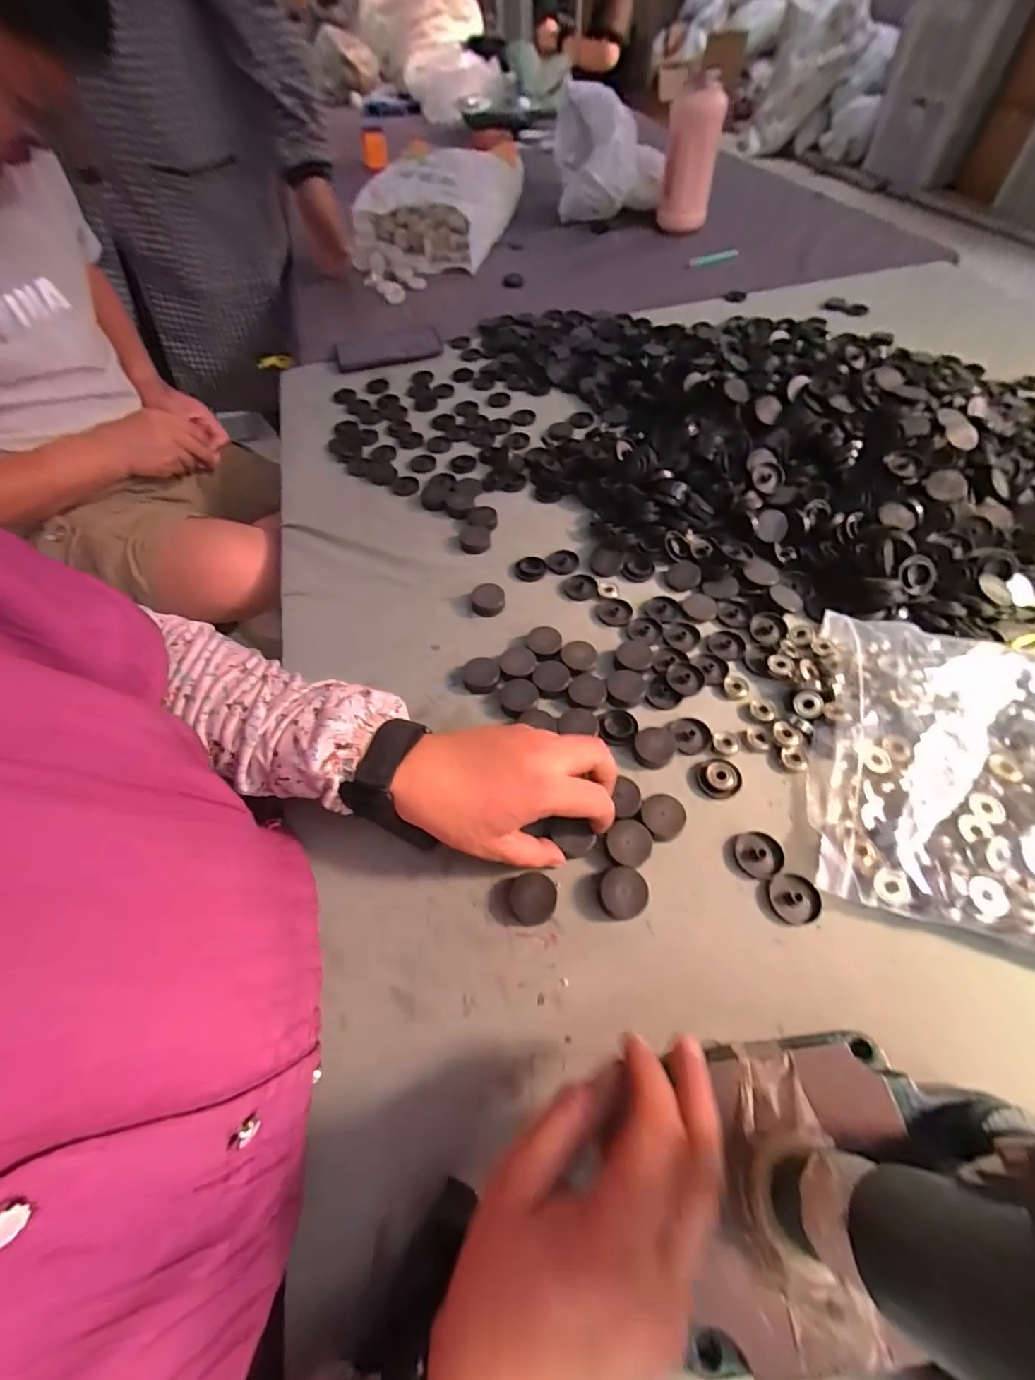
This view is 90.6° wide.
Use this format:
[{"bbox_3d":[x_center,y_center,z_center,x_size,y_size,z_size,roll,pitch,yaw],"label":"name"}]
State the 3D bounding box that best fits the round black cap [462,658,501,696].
[{"bbox_3d":[-0.033,-0.013,0.463,0.033,0.007,0.036,-1,56,2],"label":"round black cap"}]

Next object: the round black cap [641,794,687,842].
[{"bbox_3d":[0.108,0.095,0.381,0.032,0.012,0.032,-1,56,2],"label":"round black cap"}]

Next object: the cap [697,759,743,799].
[{"bbox_3d":[0.158,0.068,0.398,0.031,0.010,0.032,-1,56,2],"label":"cap"}]

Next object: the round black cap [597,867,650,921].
[{"bbox_3d":[0.072,0.140,0.351,0.032,0.016,0.032,-1,56,2],"label":"round black cap"}]

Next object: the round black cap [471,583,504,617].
[{"bbox_3d":[-0.030,-0.090,0.514,0.033,0.011,0.037,-5,56,0],"label":"round black cap"}]

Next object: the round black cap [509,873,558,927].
[{"bbox_3d":[0.011,0.144,0.353,0.031,0.013,0.032,-1,56,2],"label":"round black cap"}]

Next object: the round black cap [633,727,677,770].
[{"bbox_3d":[0.111,0.046,0.414,0.031,0.013,0.032,-1,56,2],"label":"round black cap"}]

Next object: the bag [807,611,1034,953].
[{"bbox_3d":[0.367,0.060,0.372,0.267,0.038,0.248,14,58,12],"label":"bag"}]

